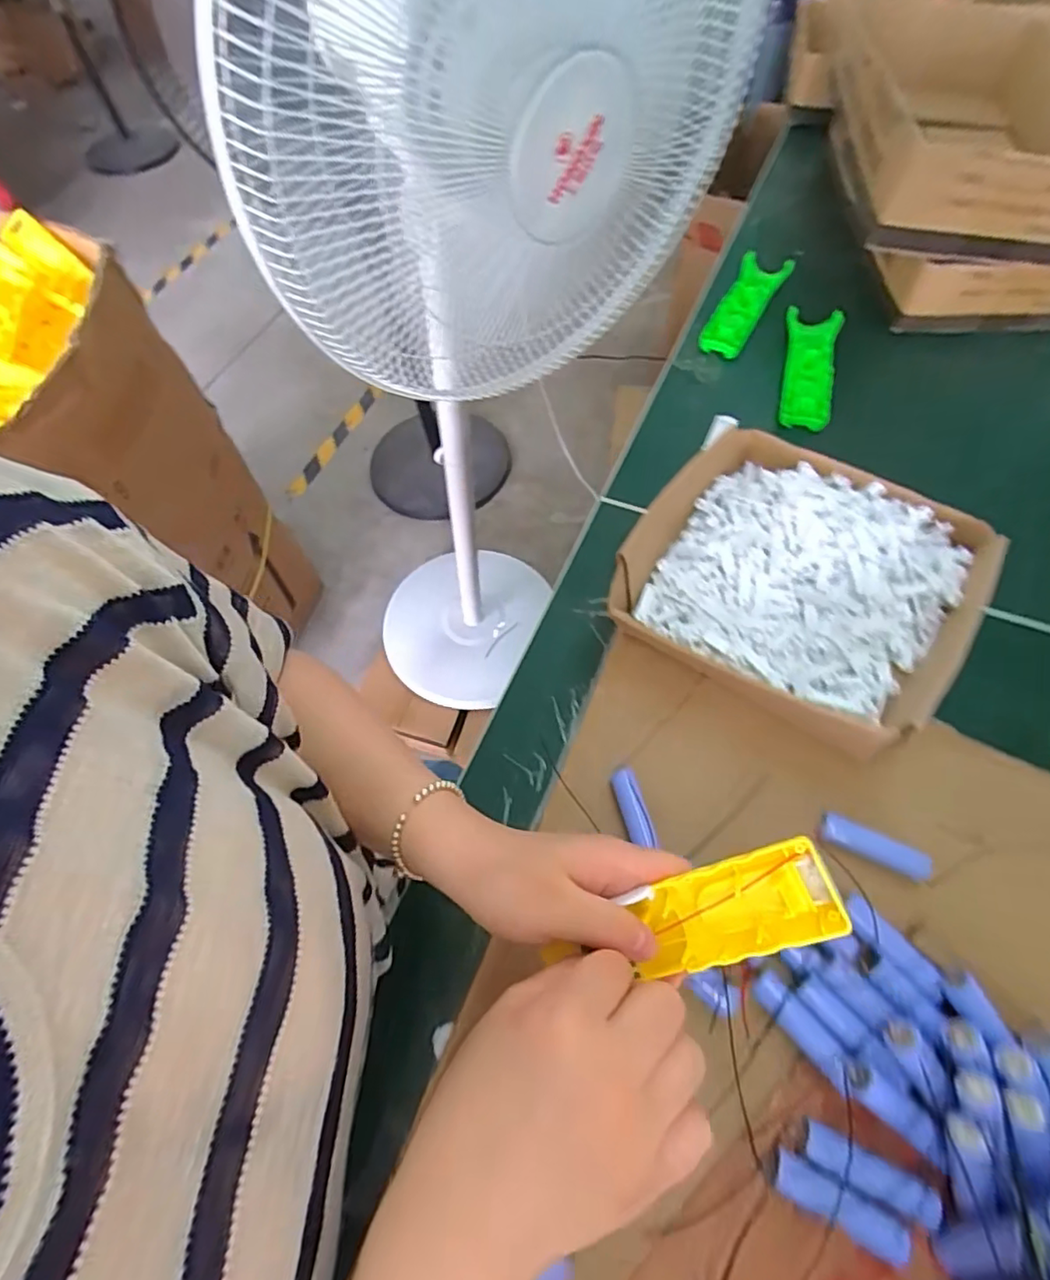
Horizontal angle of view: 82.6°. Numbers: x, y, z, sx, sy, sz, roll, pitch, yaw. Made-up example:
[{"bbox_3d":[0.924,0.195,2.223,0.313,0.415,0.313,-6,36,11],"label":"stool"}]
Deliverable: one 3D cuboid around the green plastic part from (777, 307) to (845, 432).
[{"bbox_3d":[0.301,-0.287,0.629,0.052,0.020,0.167,10,63,9],"label":"green plastic part"}]

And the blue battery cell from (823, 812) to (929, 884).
[{"bbox_3d":[0.232,0.137,0.397,0.066,0.016,0.021,20,65,13],"label":"blue battery cell"}]

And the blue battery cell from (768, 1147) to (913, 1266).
[{"bbox_3d":[0.161,0.291,0.307,0.070,0.016,0.018,25,66,16],"label":"blue battery cell"}]

